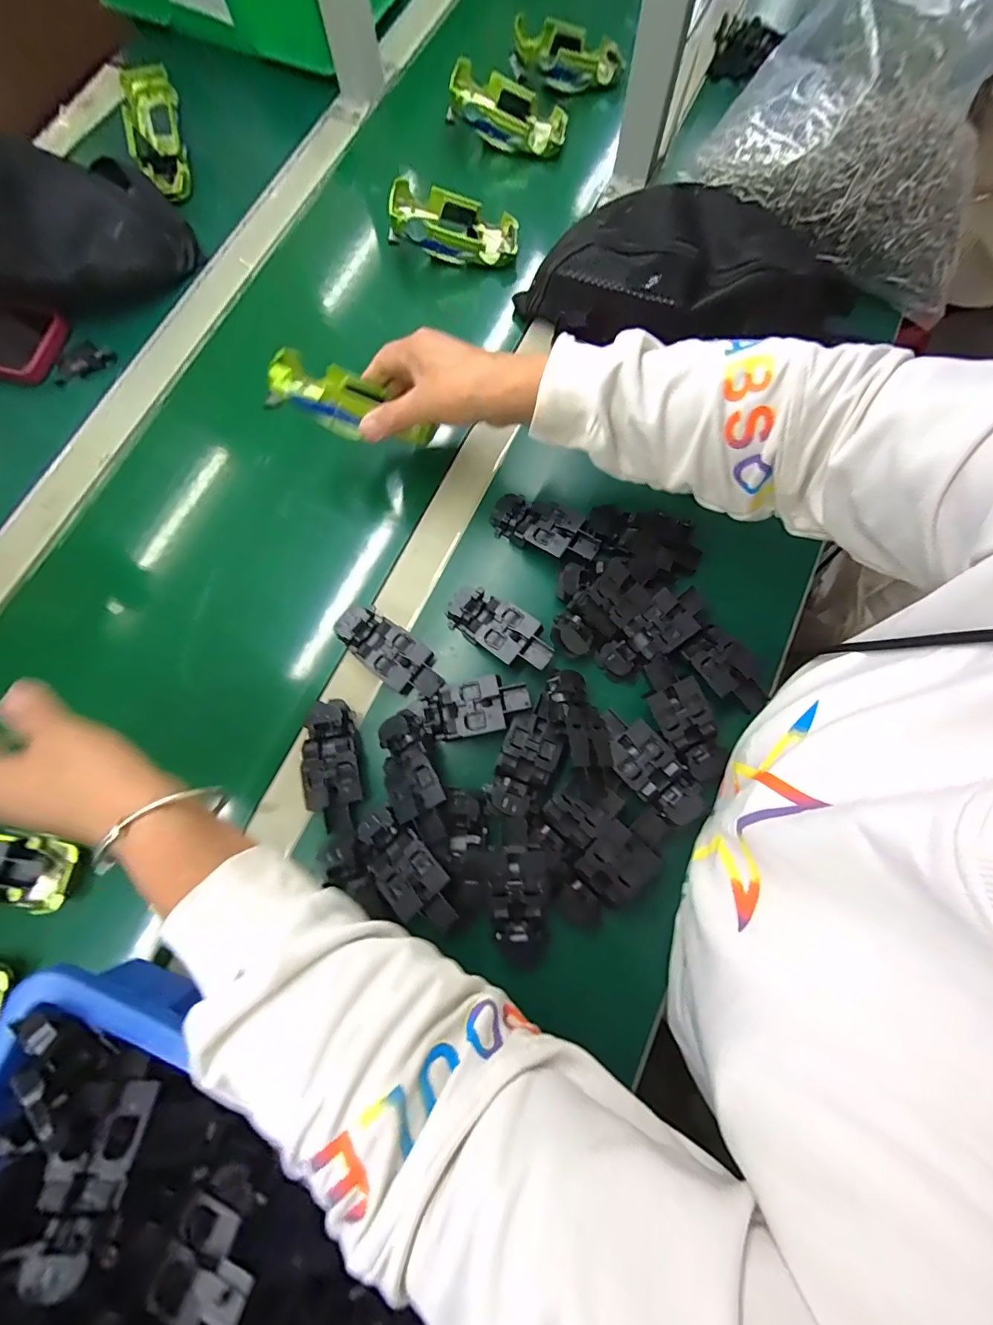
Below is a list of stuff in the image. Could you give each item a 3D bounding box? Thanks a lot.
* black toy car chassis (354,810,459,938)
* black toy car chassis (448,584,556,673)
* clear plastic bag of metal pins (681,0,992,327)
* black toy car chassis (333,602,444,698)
[{"bbox_3d":[-0.066,0.152,0.335,0.041,0.016,0.096,-42,66,-9],"label":"black toy car chassis"},{"bbox_3d":[0.002,-0.028,0.382,0.096,0.024,0.043,37,80,9],"label":"black toy car chassis"},{"bbox_3d":[0.374,-0.538,0.426,0.276,0.130,0.285,28,78,7],"label":"clear plastic bag of metal pins"},{"bbox_3d":[-0.088,-0.009,0.379,0.098,0.018,0.042,39,80,9],"label":"black toy car chassis"}]

